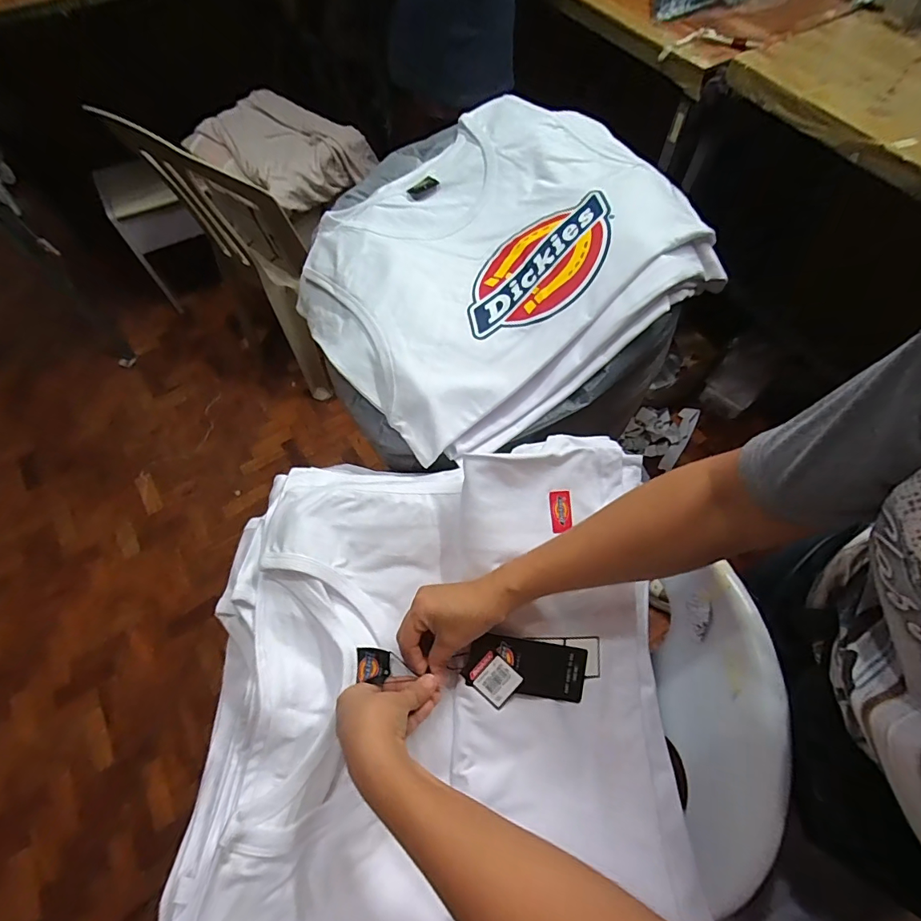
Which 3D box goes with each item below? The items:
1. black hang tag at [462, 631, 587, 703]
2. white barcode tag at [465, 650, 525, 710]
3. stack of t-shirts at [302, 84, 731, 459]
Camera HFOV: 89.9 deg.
[{"bbox_3d":[0.061,0.191,0.429,0.110,0.004,0.048,10,83,-1],"label":"black hang tag"},{"bbox_3d":[0.032,0.202,0.425,0.043,0.004,0.038,39,84,2],"label":"white barcode tag"},{"bbox_3d":[0.052,-0.282,0.600,0.514,0.095,0.433,-33,67,-15],"label":"stack of t-shirts"}]

